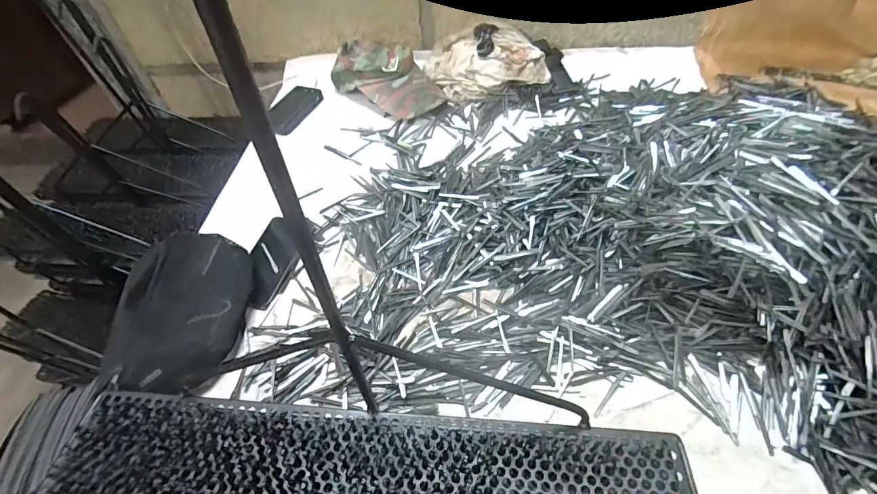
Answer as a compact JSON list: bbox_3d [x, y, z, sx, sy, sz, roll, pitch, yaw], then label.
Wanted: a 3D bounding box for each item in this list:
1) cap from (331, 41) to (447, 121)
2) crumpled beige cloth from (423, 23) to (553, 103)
[{"bbox_3d":[-0.110,-0.391,0.929,0.283,0.084,0.158,33,60,28],"label":"cap"},{"bbox_3d":[0.105,-0.458,0.970,0.267,0.075,0.252,-12,50,-5],"label":"crumpled beige cloth"}]

